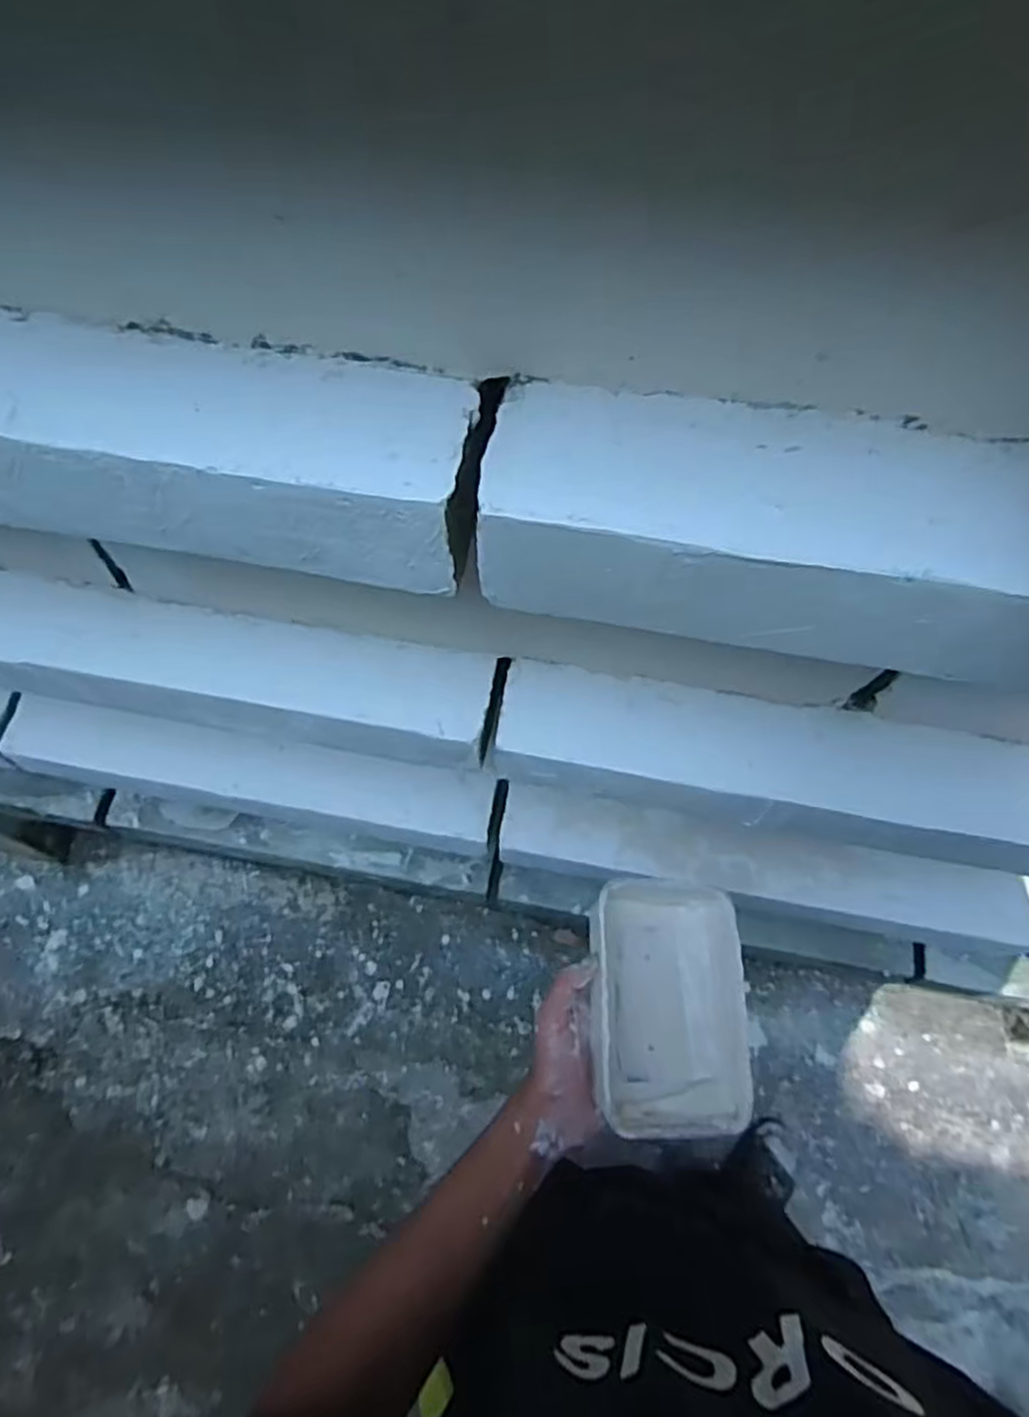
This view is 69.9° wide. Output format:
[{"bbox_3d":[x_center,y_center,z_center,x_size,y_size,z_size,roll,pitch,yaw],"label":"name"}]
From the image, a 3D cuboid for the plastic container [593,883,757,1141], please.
[{"bbox_3d":[0.111,0.217,0.546,0.115,0.058,0.173,7,67,-12],"label":"plastic container"}]

